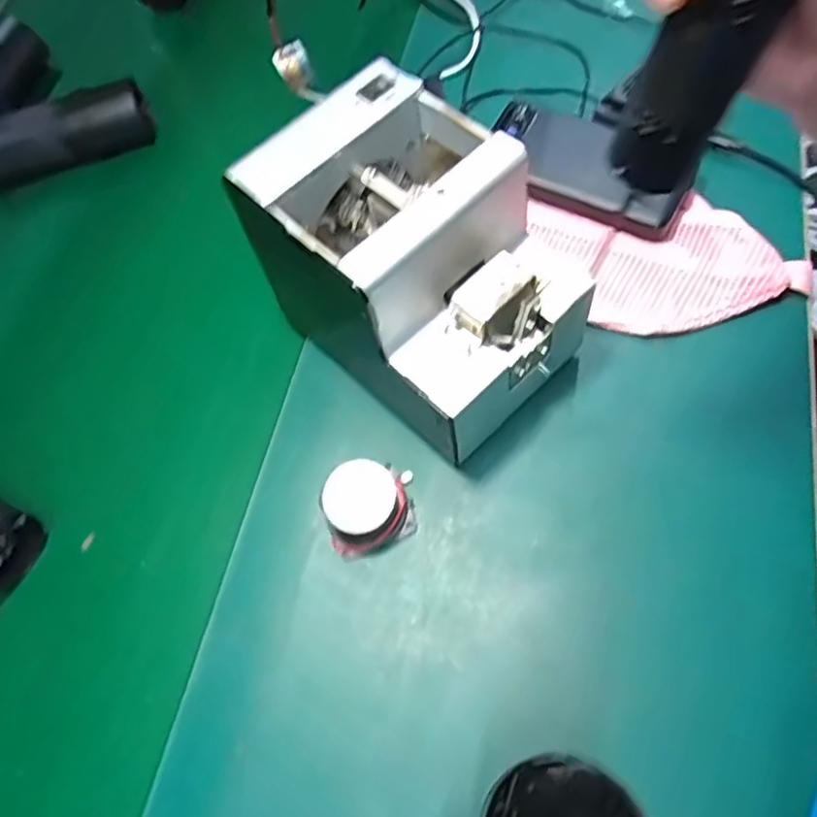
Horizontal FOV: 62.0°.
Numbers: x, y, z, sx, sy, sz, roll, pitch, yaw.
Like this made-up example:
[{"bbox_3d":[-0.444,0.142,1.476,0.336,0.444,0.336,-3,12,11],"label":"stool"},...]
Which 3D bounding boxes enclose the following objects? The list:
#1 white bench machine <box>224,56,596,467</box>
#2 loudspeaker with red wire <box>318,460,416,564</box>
[{"bbox_3d":[0.010,-0.084,0.419,0.124,0.148,0.175,-44,65,-13],"label":"white bench machine"},{"bbox_3d":[-0.023,0.060,0.417,0.055,0.035,0.047,-18,62,0],"label":"loudspeaker with red wire"}]

